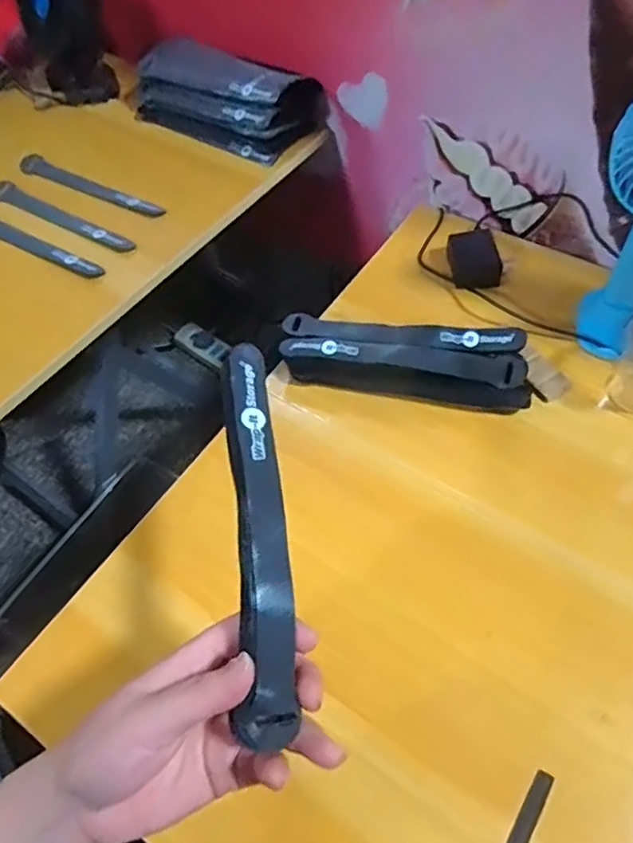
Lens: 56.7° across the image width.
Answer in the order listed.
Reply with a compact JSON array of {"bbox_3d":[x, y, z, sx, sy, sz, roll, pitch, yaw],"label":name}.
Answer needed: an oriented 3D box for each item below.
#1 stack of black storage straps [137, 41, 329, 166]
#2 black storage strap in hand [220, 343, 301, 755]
[{"bbox_3d":[-0.112,-0.398,0.701,0.236,0.071,0.121,31,63,22],"label":"stack of black storage straps"},{"bbox_3d":[-0.029,0.050,0.293,0.027,0.018,0.195,-6,69,-2],"label":"black storage strap in hand"}]

